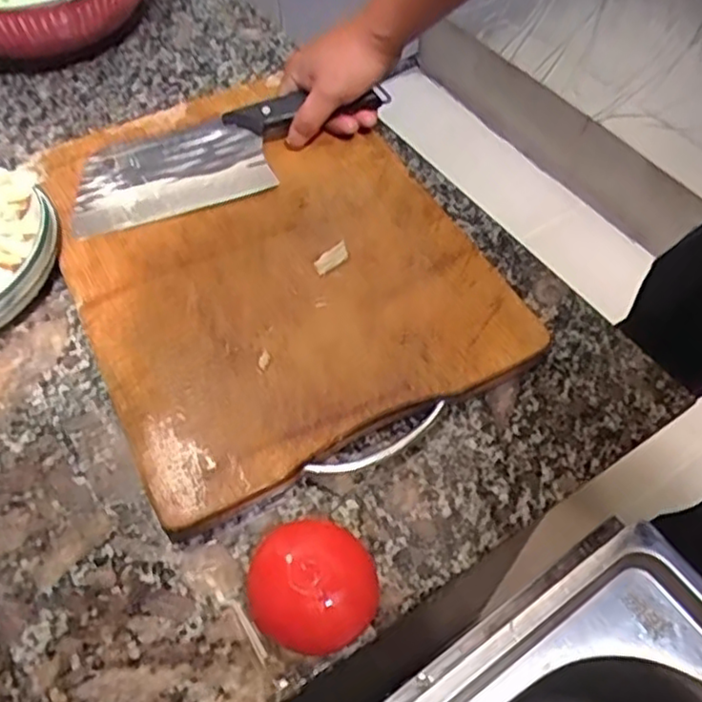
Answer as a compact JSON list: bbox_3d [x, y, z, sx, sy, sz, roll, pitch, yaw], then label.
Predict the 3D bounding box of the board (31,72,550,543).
[{"bbox_3d":[-0.073,-0.090,0.543,0.293,0.030,0.387,-24,58,-14],"label":"board"}]

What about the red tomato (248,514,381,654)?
[{"bbox_3d":[-0.022,0.137,0.393,0.068,0.043,0.071,-2,61,3],"label":"red tomato"}]

